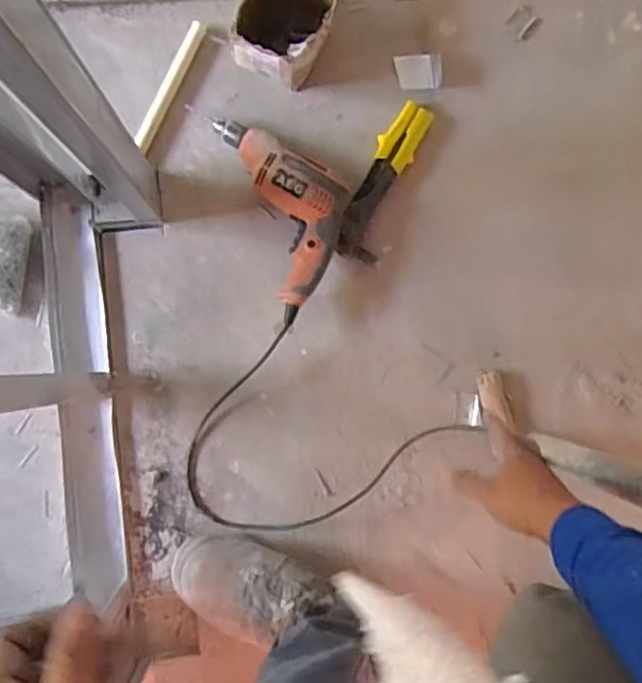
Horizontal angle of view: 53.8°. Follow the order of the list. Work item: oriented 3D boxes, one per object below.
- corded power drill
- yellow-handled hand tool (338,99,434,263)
[{"bbox_3d":[-0.033,-0.191,0.898,0.134,0.066,0.287,-20,90,-5],"label":"corded power drill"},{"bbox_3d":[0.092,-0.236,0.928,0.065,0.022,0.240,22,85,-5],"label":"yellow-handled hand tool"}]

